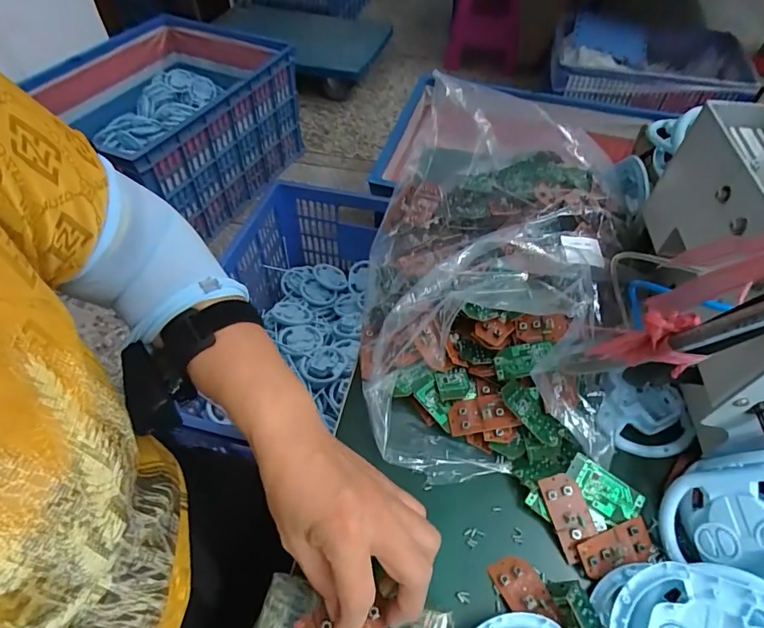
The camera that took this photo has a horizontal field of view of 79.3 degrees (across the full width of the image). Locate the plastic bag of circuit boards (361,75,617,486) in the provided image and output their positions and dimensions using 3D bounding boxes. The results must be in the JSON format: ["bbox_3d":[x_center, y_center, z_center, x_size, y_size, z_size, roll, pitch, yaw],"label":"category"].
[{"bbox_3d":[0.101,-0.063,0.449,0.219,0.127,0.422,6,66,4],"label":"plastic bag of circuit boards"}]

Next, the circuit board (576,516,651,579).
[{"bbox_3d":[0.174,0.173,0.342,0.060,0.005,0.027,-12,68,-15],"label":"circuit board"}]

